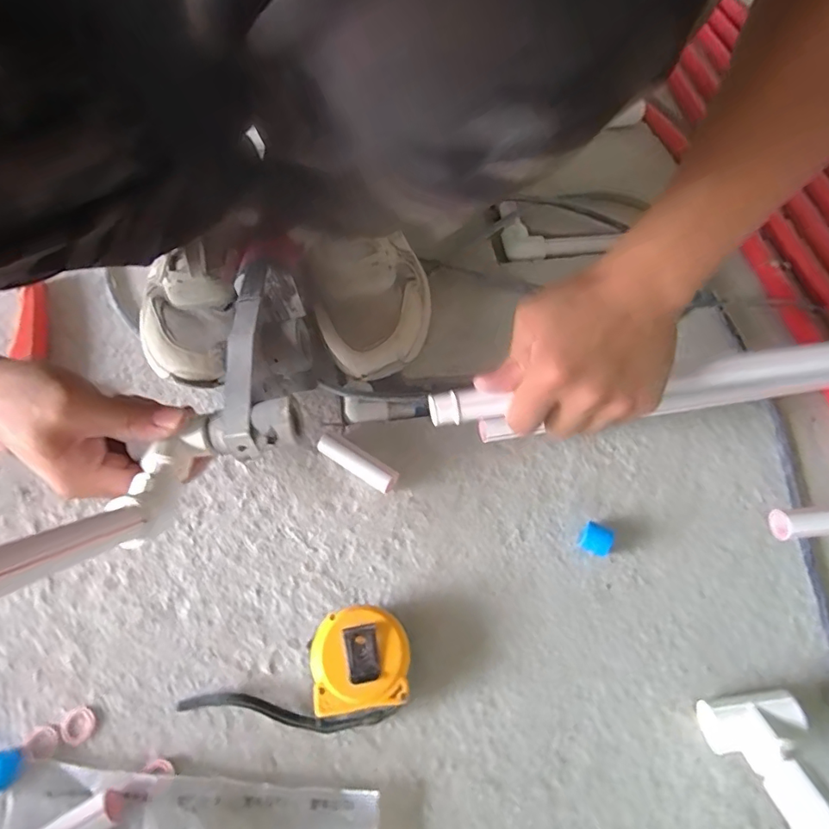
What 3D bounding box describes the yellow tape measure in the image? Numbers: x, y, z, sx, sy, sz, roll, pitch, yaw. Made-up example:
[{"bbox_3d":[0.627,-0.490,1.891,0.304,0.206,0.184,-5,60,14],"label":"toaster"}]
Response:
[{"bbox_3d":[-0.073,0.184,0.330,0.149,0.041,0.073,-25,64,-15],"label":"yellow tape measure"}]

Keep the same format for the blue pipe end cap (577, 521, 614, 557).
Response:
[{"bbox_3d":[0.140,0.097,0.390,0.022,0.024,0.018,23,62,12],"label":"blue pipe end cap"}]

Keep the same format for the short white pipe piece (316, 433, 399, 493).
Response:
[{"bbox_3d":[-0.047,0.041,0.421,0.072,0.023,0.019,32,64,16],"label":"short white pipe piece"}]

